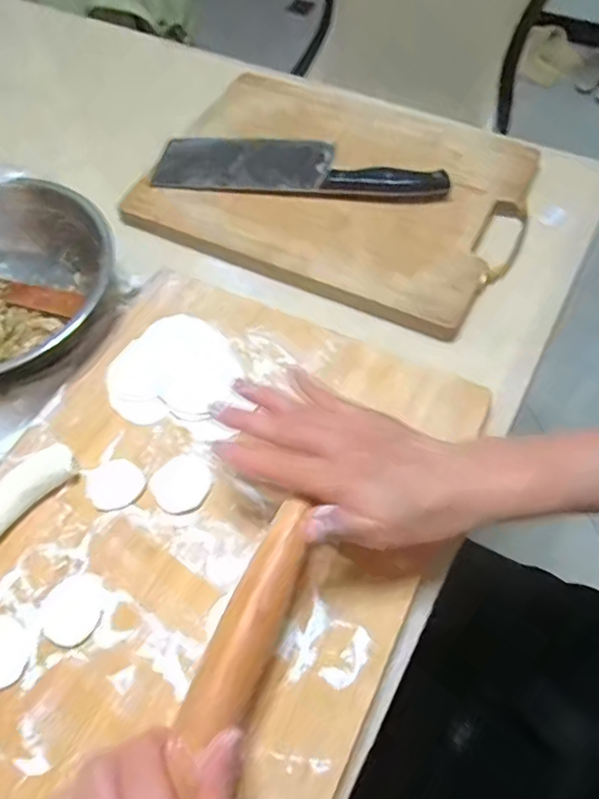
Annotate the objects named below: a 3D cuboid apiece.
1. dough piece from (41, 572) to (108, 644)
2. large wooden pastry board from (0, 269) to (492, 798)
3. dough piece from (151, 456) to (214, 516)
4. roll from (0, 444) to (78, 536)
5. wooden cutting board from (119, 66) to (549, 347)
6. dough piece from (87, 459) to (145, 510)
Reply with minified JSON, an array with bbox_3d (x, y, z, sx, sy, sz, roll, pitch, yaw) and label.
[{"bbox_3d":[-0.147,0.135,0.378,0.037,0.004,0.044,15,62,13],"label":"dough piece"},{"bbox_3d":[-0.085,0.112,0.382,0.307,0.016,0.459,23,64,17],"label":"large wooden pastry board"},{"bbox_3d":[-0.084,0.060,0.418,0.041,0.004,0.042,37,69,23],"label":"dough piece"},{"bbox_3d":[-0.204,0.080,0.402,0.031,0.021,0.117,29,66,20],"label":"roll"},{"bbox_3d":[0.035,-0.219,0.576,0.348,0.032,0.251,23,64,17],"label":"wooden cutting board"},{"bbox_3d":[-0.133,0.061,0.419,0.038,0.005,0.038,35,68,22],"label":"dough piece"}]

